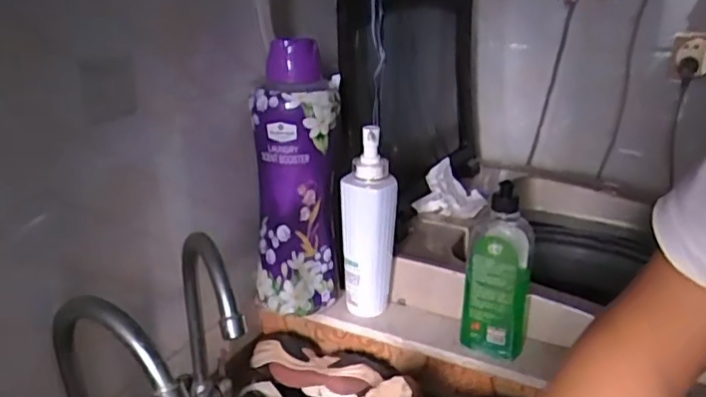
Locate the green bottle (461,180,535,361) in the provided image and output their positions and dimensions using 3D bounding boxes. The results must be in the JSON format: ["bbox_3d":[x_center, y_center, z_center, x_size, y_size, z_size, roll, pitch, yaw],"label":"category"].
[{"bbox_3d":[0.170,0.086,0.718,0.075,0.196,0.052,5,20,12],"label":"green bottle"}]

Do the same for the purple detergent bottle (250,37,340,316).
[{"bbox_3d":[-0.071,-0.026,0.788,0.101,0.332,0.078,2,19,3],"label":"purple detergent bottle"}]

